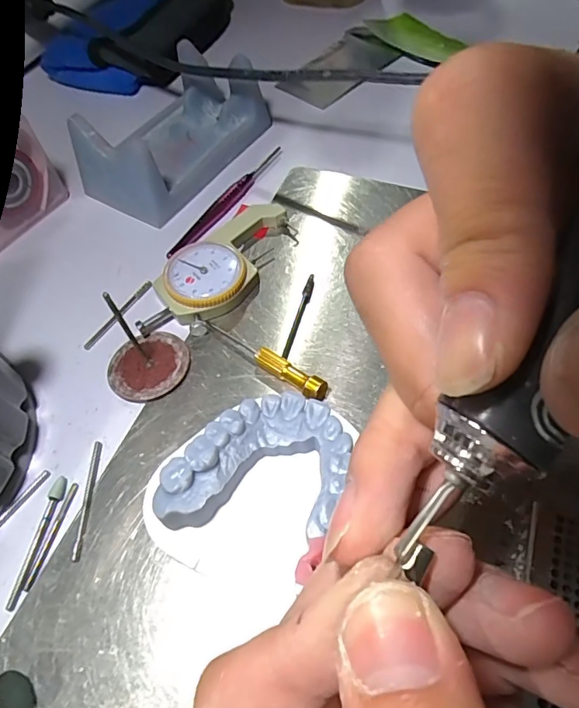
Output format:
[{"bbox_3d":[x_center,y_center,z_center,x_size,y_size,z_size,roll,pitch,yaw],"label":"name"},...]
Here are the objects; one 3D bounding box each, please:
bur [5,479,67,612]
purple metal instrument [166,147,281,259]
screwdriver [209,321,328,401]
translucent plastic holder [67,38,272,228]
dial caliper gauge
[{"bbox_3d":[-0.090,0.065,0.170,0.004,0.004,0.044,7,58,9],"label":"bur"},{"bbox_3d":[-0.033,-0.085,0.259,0.011,0.005,0.096,25,62,19],"label":"purple metal instrument"},{"bbox_3d":[-0.011,0.002,0.199,0.062,0.007,0.007,31,64,22],"label":"screwdriver"},{"bbox_3d":[-0.064,-0.131,0.272,0.064,0.037,0.112,27,63,20],"label":"translucent plastic holder"},{"bbox_3d":[-0.031,-0.043,0.228,0.040,0.011,0.089,22,62,17],"label":"dial caliper gauge"}]

